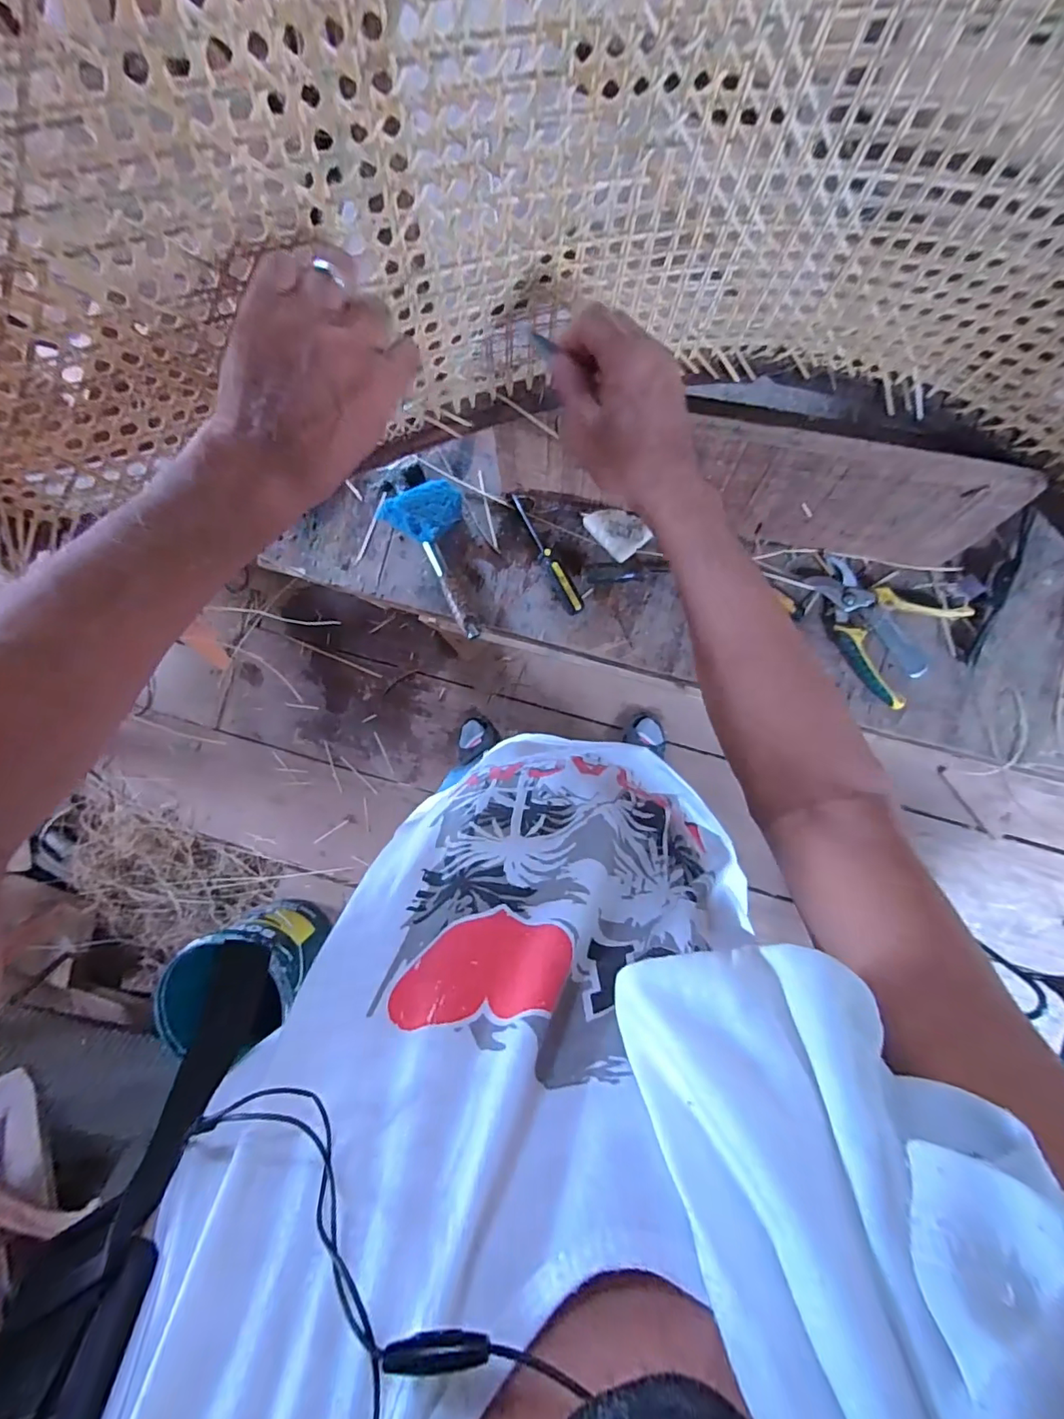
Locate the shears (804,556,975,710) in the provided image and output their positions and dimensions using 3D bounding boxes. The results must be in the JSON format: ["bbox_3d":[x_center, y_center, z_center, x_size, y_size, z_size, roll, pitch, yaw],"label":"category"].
[{"bbox_3d":[0.401,-0.103,0.617,0.164,0.018,0.133,36,94,3],"label":"shears"}]

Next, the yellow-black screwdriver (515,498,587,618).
[{"bbox_3d":[0.016,-0.191,0.651,0.022,0.024,0.163,-31,89,5],"label":"yellow-black screwdriver"}]

